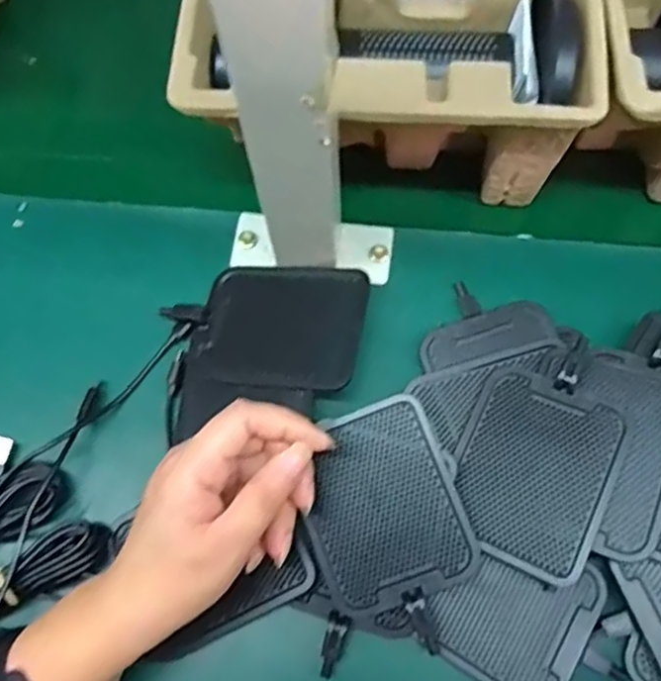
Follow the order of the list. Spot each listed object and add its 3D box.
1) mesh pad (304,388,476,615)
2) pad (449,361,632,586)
[{"bbox_3d":[0.027,0.086,0.346,0.078,0.004,0.095,-23,81,3],"label":"mesh pad"},{"bbox_3d":[0.107,0.069,0.350,0.078,0.005,0.096,23,78,24],"label":"pad"}]

